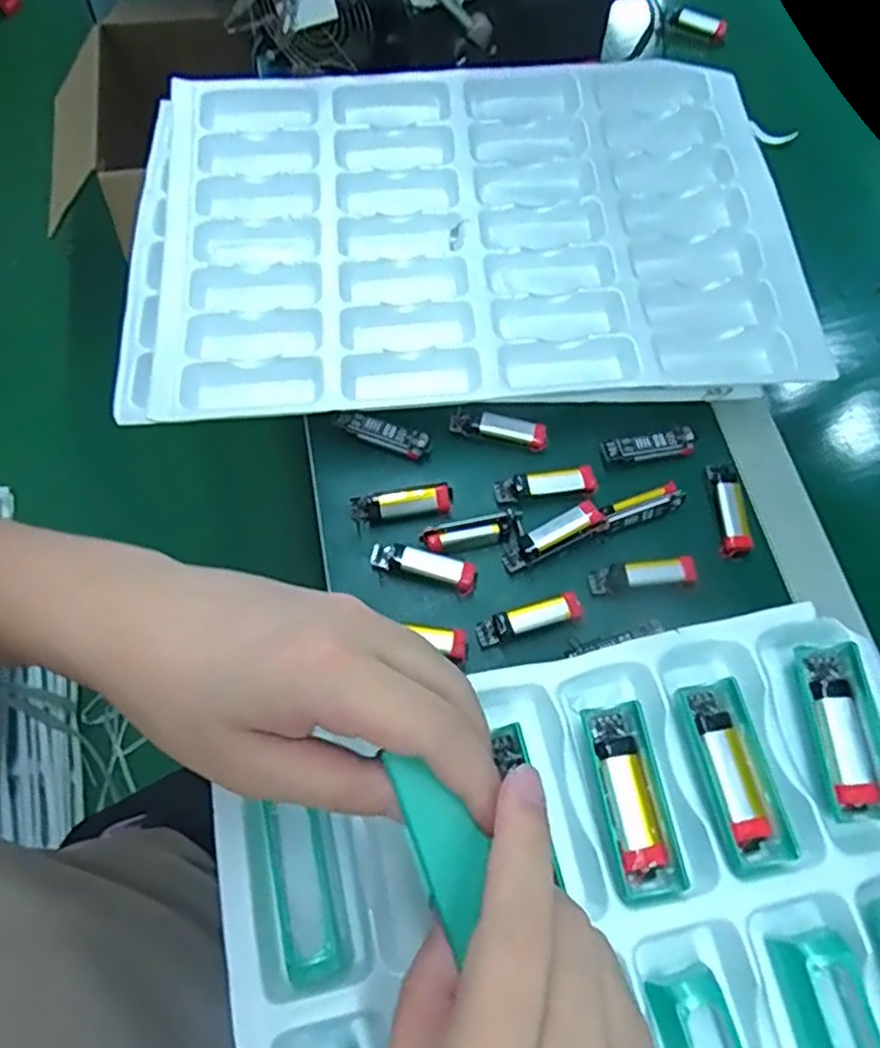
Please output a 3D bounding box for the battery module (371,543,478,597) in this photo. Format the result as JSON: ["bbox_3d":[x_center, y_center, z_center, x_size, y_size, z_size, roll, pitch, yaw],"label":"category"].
[{"bbox_3d":[-0.010,0.026,0.456,0.070,0.015,0.019,16,67,6],"label":"battery module"}]

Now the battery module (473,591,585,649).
[{"bbox_3d":[0.056,0.060,0.445,0.067,0.013,0.018,-16,67,-8],"label":"battery module"}]

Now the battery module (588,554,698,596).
[{"bbox_3d":[0.132,0.033,0.457,0.070,0.017,0.017,-7,66,-4],"label":"battery module"}]

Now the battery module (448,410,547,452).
[{"bbox_3d":[0.042,-0.067,0.499,0.069,0.012,0.017,12,66,4],"label":"battery module"}]

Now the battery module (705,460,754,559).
[{"bbox_3d":[0.197,-0.012,0.478,0.021,0.010,0.068,-1,66,-1],"label":"battery module"}]

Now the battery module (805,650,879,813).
[{"bbox_3d":[0.188,0.095,0.330,0.017,0.008,0.070,-1,66,-1],"label":"battery module"}]

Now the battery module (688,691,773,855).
[{"bbox_3d":[0.133,0.113,0.324,0.017,0.010,0.070,-11,67,-6],"label":"battery module"}]

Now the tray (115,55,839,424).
[{"bbox_3d":[0.011,-0.226,0.540,0.492,0.036,0.324,-3,68,-3],"label":"tray"}]

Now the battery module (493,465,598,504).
[{"bbox_3d":[0.073,-0.025,0.482,0.069,0.010,0.020,-9,66,-5],"label":"battery module"}]

